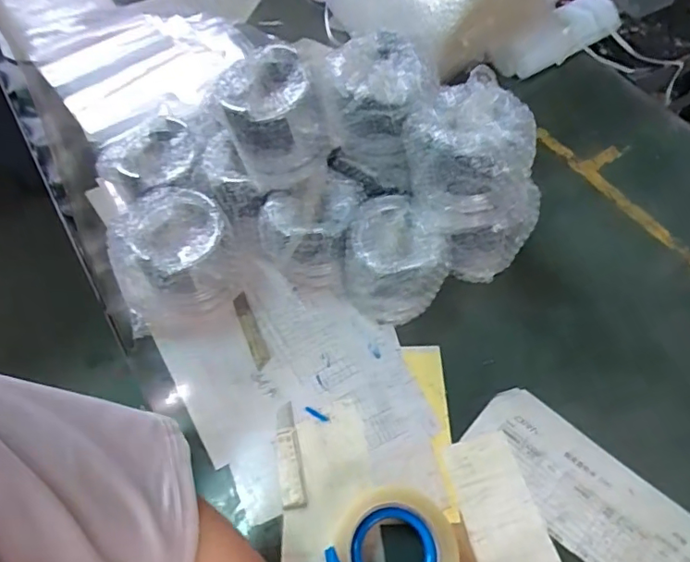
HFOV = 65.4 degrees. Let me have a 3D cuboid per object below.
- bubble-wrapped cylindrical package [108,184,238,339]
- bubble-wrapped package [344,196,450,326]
[{"bbox_3d":[-0.200,-0.023,0.622,0.142,0.112,0.122,-14,59,-8],"label":"bubble-wrapped cylindrical package"},{"bbox_3d":[0.050,-0.019,0.617,0.101,0.113,0.112,-27,61,-16],"label":"bubble-wrapped package"}]

